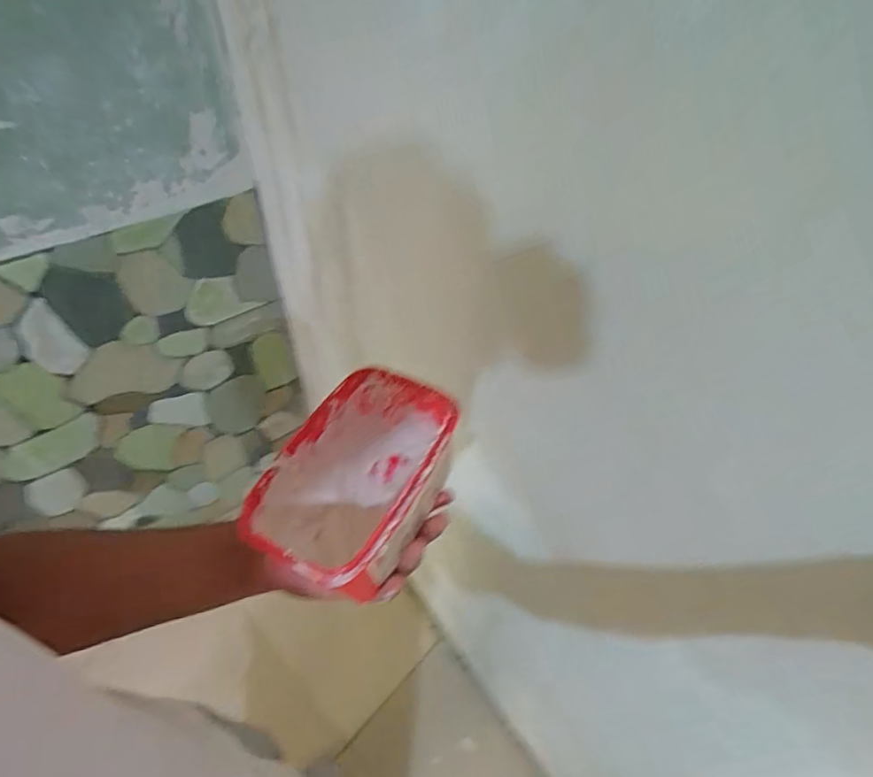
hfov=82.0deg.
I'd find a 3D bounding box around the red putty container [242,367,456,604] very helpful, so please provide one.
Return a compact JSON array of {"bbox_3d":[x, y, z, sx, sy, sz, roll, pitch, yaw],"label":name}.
[{"bbox_3d":[-0.059,0.073,0.378,0.102,0.093,0.157,24,51,16],"label":"red putty container"}]

